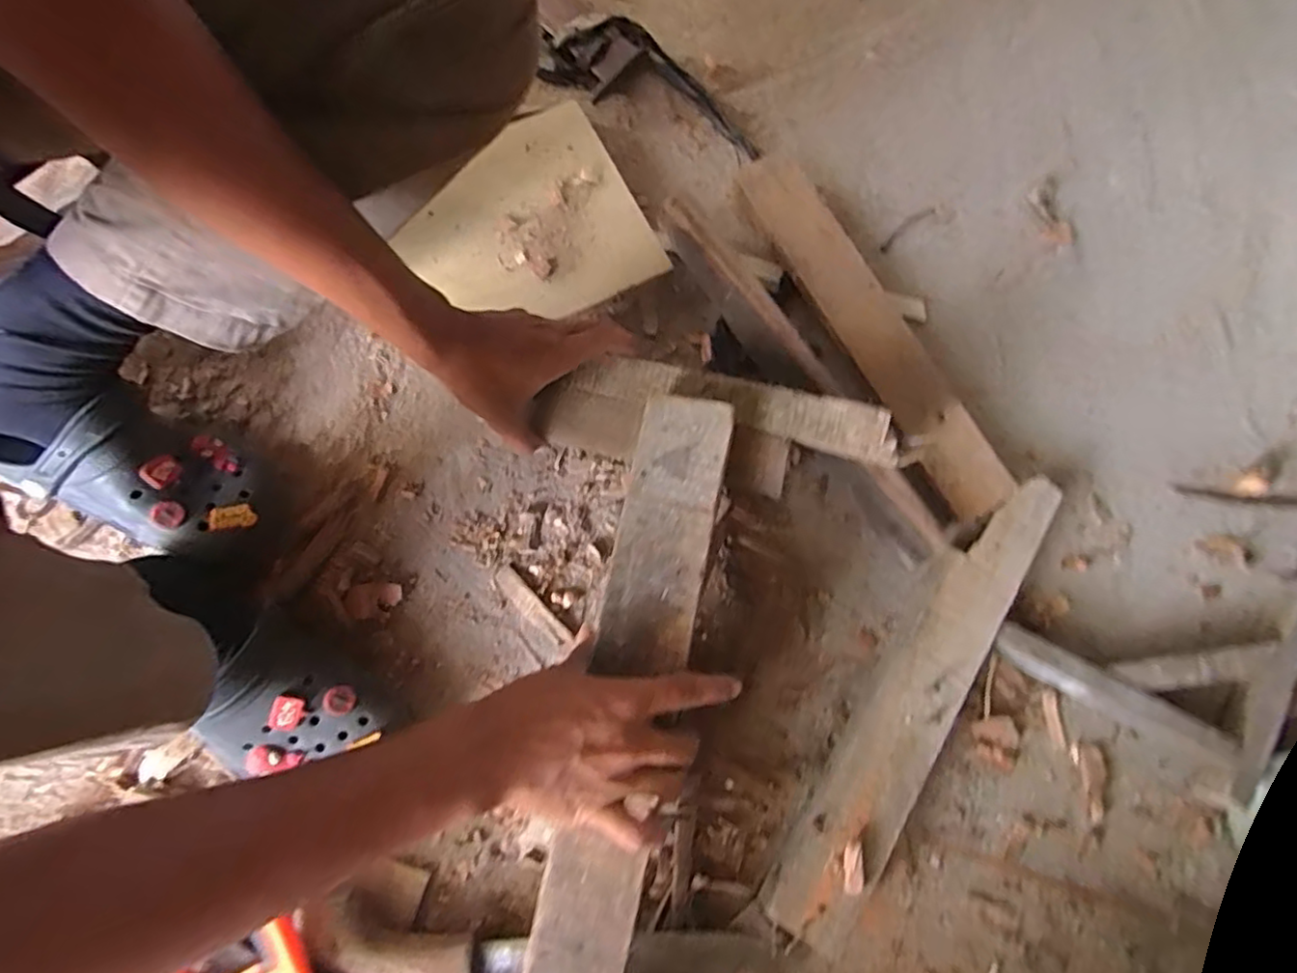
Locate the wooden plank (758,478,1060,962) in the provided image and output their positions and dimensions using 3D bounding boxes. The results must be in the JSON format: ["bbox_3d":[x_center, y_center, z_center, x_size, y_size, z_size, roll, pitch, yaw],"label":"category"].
[{"bbox_3d":[0.210,0.158,0.496,0.063,0.022,0.387,29,77,18],"label":"wooden plank"}]

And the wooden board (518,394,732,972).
[{"bbox_3d":[-0.035,0.233,0.396,0.068,0.021,0.596,13,83,2],"label":"wooden board"}]

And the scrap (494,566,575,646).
[{"bbox_3d":[-0.097,0.101,0.532,0.017,0.007,0.084,-43,82,-8],"label":"scrap"}]

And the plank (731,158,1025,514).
[{"bbox_3d":[0.190,-0.142,0.569,0.072,0.047,0.380,-29,80,-6],"label":"plank"}]

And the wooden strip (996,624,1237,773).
[{"bbox_3d":[0.372,0.168,0.514,0.206,0.032,0.026,28,80,5],"label":"wooden strip"}]

